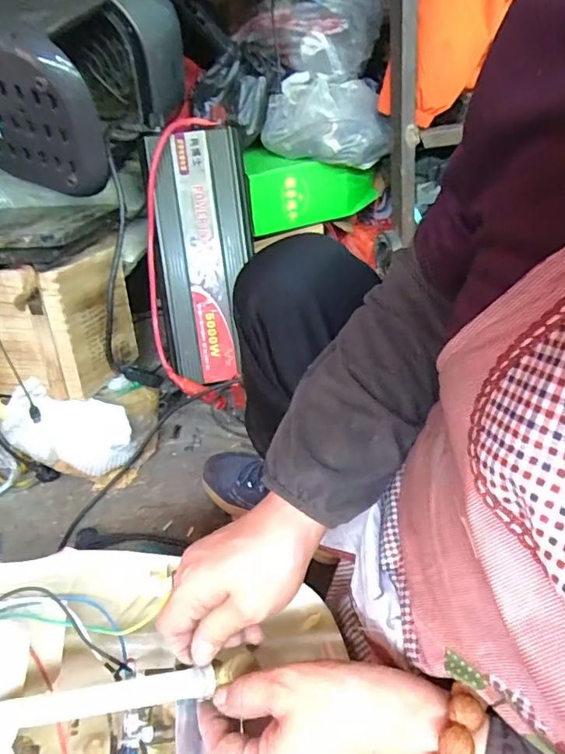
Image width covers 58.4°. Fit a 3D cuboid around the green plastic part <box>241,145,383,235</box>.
[{"bbox_3d":[0.056,-0.409,1.074,0.286,0.134,0.112,-18,48,-15],"label":"green plastic part"}]

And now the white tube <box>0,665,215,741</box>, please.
[{"bbox_3d":[-0.119,0.211,0.331,0.149,0.013,0.018,3,43,-23],"label":"white tube"}]

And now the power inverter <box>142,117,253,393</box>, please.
[{"bbox_3d":[-0.143,-0.217,0.918,0.170,0.451,0.101,-1,5,1],"label":"power inverter"}]

